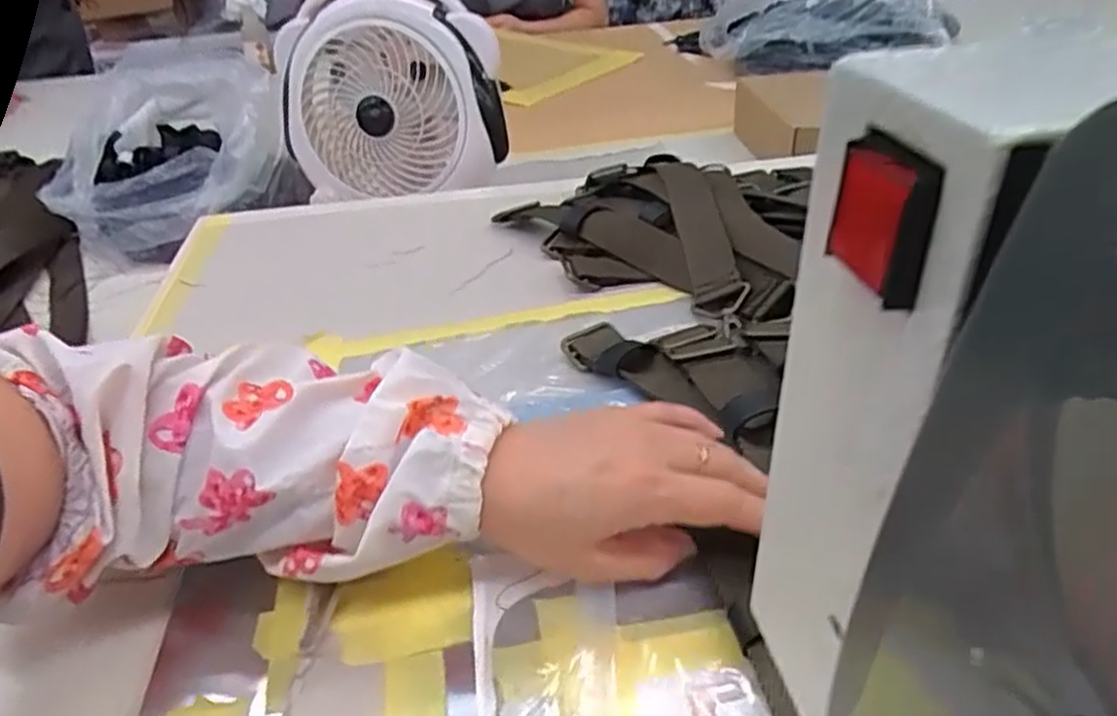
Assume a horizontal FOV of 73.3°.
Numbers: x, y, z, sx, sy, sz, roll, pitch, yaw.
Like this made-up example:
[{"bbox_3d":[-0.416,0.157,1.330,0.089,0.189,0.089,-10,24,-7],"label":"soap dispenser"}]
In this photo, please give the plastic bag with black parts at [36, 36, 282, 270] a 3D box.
[{"bbox_3d":[-0.471,-0.254,0.912,0.253,0.137,0.319,-15,37,-19],"label":"plastic bag with black parts"}]

